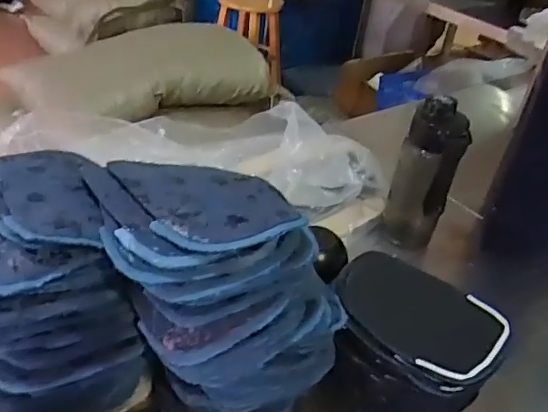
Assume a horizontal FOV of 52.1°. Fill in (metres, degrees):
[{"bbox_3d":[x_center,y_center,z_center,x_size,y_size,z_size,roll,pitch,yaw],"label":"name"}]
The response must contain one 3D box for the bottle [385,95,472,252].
[{"bbox_3d":[0.197,-0.034,0.745,0.072,0.208,0.073,13,36,8],"label":"bottle"}]

